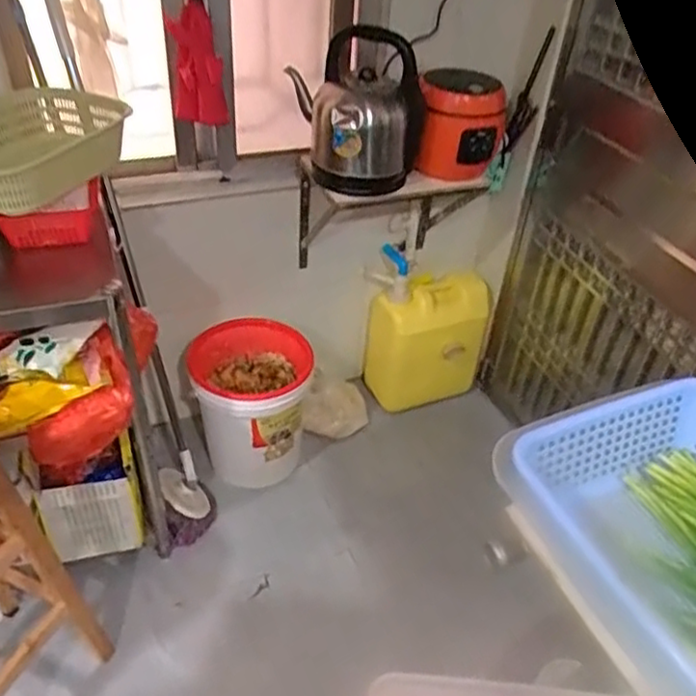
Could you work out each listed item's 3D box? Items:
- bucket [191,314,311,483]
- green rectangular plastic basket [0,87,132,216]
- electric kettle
[{"bbox_3d":[-0.251,0.138,1.806,0.300,0.325,0.315,3,40,-2],"label":"bucket"},{"bbox_3d":[-0.568,-0.345,1.185,0.354,0.104,0.304,-11,42,-17],"label":"green rectangular plastic basket"},{"bbox_3d":[0.021,-0.524,1.510,0.225,0.322,0.243,-13,43,-20],"label":"electric kettle"}]

